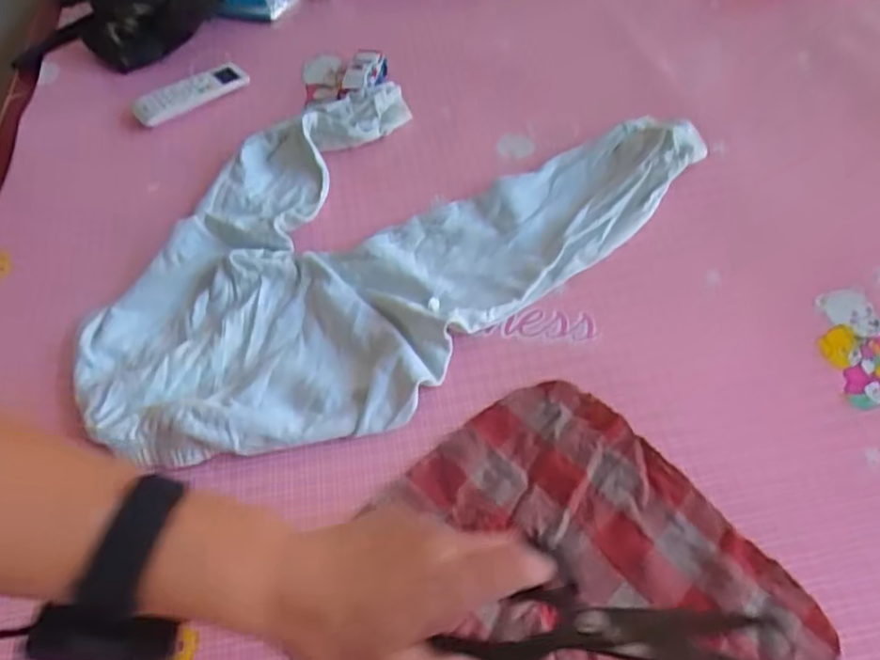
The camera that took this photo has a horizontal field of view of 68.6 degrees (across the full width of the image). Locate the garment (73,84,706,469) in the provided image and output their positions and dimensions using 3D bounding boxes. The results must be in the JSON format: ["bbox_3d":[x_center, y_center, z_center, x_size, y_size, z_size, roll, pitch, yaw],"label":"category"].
[{"bbox_3d":[-0.063,-0.092,0.581,0.523,0.036,0.316,-38,62,-20],"label":"garment"}]

